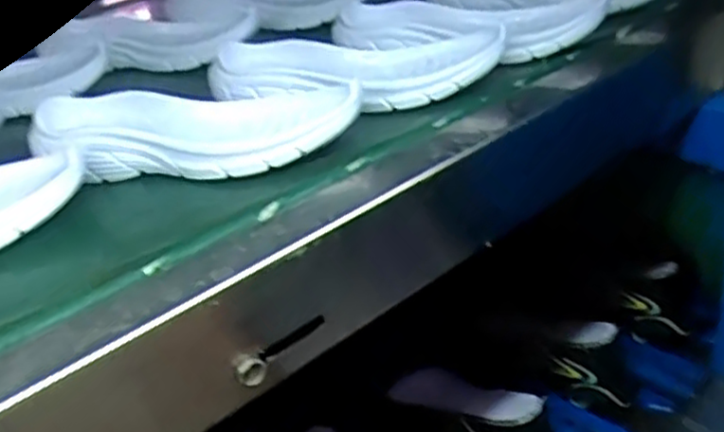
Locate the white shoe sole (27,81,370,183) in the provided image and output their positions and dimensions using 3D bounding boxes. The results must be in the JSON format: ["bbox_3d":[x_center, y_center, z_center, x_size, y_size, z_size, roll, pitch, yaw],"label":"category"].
[{"bbox_3d":[-0.111,-0.067,0.504,0.216,0.039,0.103,-5,31,4],"label":"white shoe sole"}]

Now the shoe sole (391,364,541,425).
[{"bbox_3d":[0.107,0.187,0.767,0.180,0.014,0.060,2,28,46],"label":"shoe sole"}]

